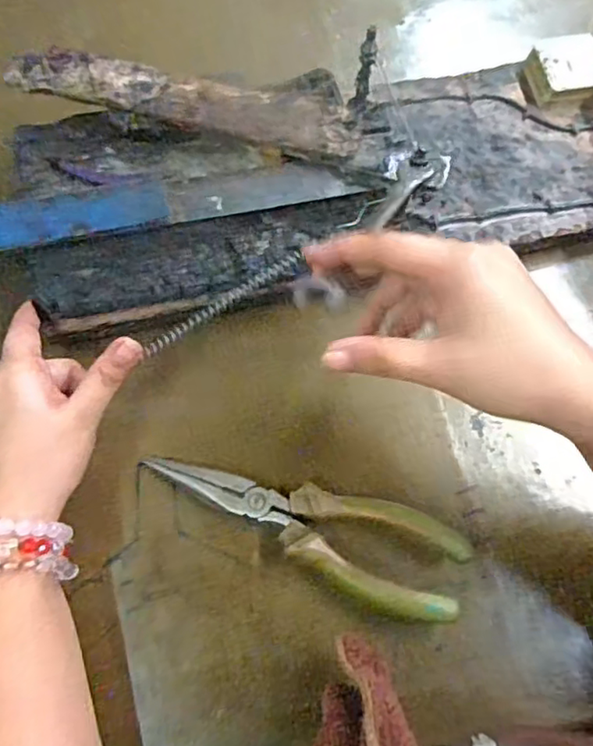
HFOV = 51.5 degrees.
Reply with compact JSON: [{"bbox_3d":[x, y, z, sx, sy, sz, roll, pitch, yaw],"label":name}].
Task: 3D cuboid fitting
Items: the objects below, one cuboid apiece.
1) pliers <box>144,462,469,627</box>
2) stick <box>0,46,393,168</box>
[{"bbox_3d":[0.003,0.090,0.363,0.191,0.026,0.055,20,70,5],"label":"pliers"},{"bbox_3d":[-0.062,-0.168,0.387,0.242,0.025,0.038,15,70,3],"label":"stick"}]

